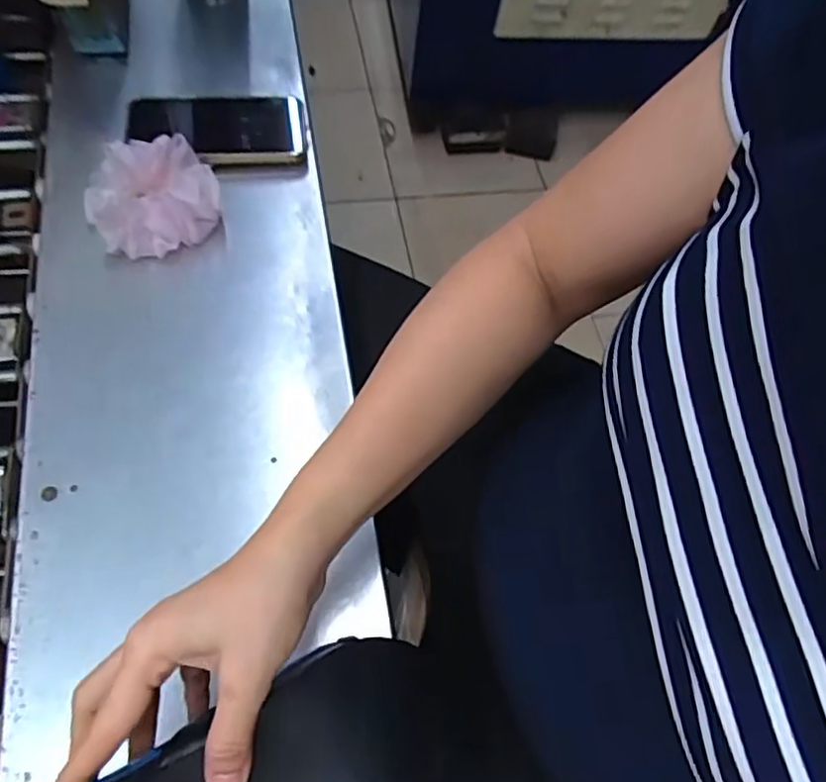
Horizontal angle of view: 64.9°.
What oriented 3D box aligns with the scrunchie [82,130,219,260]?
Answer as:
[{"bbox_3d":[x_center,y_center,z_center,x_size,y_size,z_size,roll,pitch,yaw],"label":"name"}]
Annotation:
[{"bbox_3d":[-0.226,-0.164,0.565,0.108,0.063,0.097,-35,72,-23],"label":"scrunchie"}]

